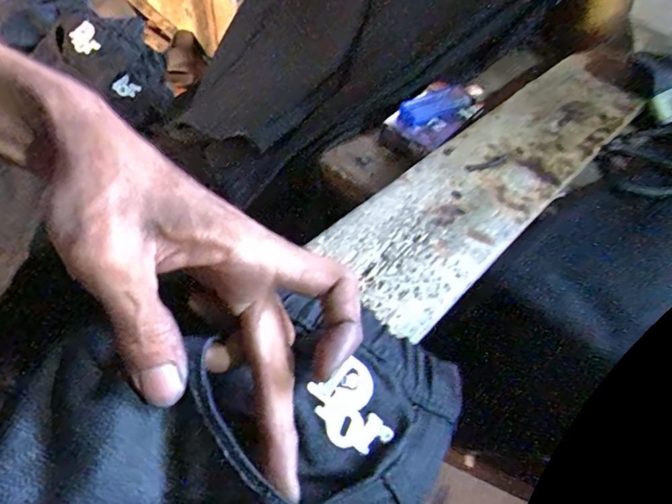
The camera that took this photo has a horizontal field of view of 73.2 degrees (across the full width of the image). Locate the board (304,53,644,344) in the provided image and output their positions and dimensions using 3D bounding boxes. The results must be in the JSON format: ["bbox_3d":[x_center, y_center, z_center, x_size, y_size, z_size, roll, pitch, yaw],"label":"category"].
[{"bbox_3d":[0.144,-0.076,0.372,0.091,0.022,0.382,40,60,21],"label":"board"}]

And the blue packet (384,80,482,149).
[{"bbox_3d":[0.090,-0.123,0.391,0.072,0.028,0.046,-32,63,-25],"label":"blue packet"}]

